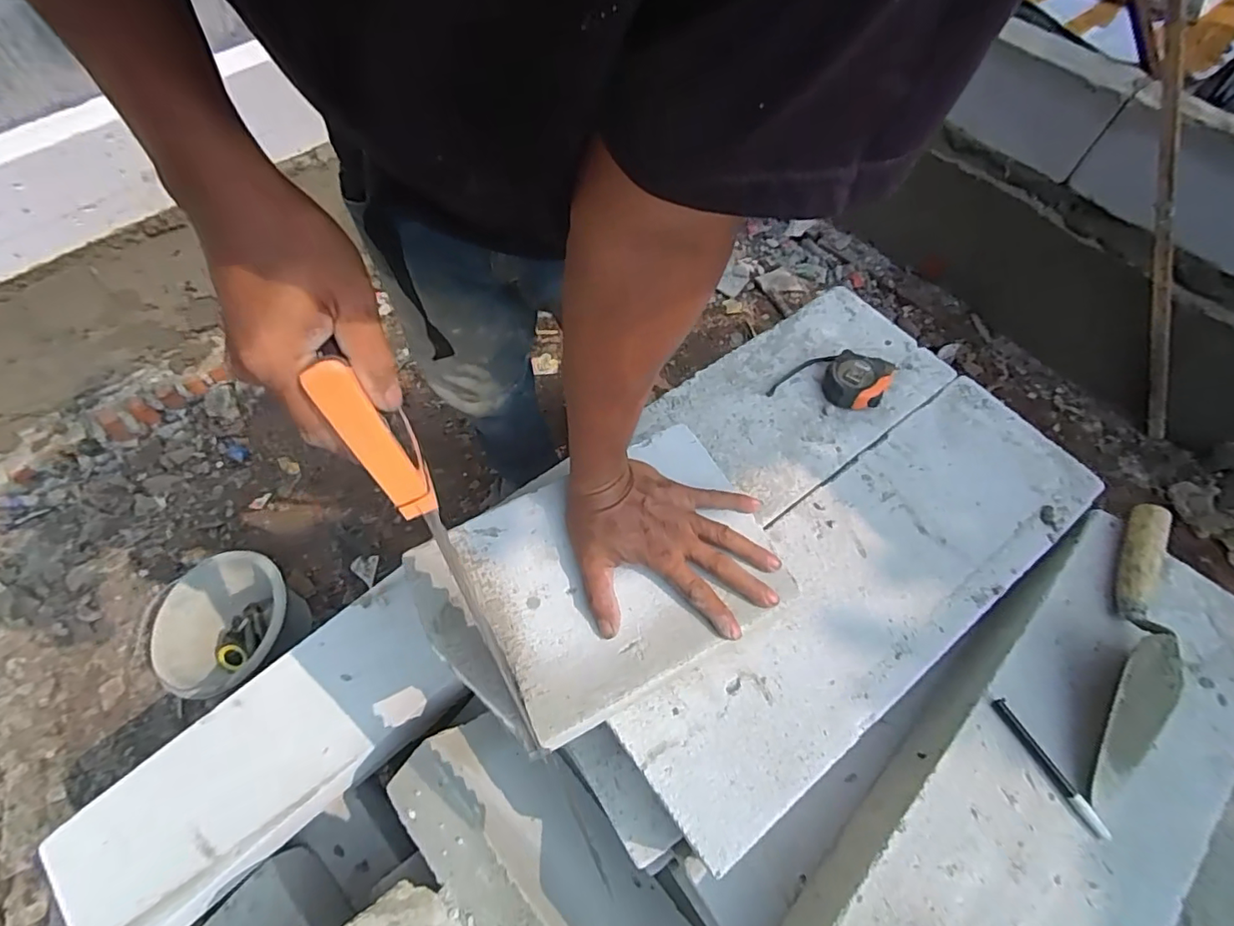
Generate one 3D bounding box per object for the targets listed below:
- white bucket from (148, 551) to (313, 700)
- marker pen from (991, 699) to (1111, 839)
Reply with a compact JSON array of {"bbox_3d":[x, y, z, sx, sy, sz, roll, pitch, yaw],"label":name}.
[{"bbox_3d":[-0.747,0.322,1.110,0.241,0.164,0.258,0,63,0],"label":"white bucket"},{"bbox_3d":[0.386,0.271,0.503,0.016,0.008,0.120,-24,65,-12],"label":"marker pen"}]

